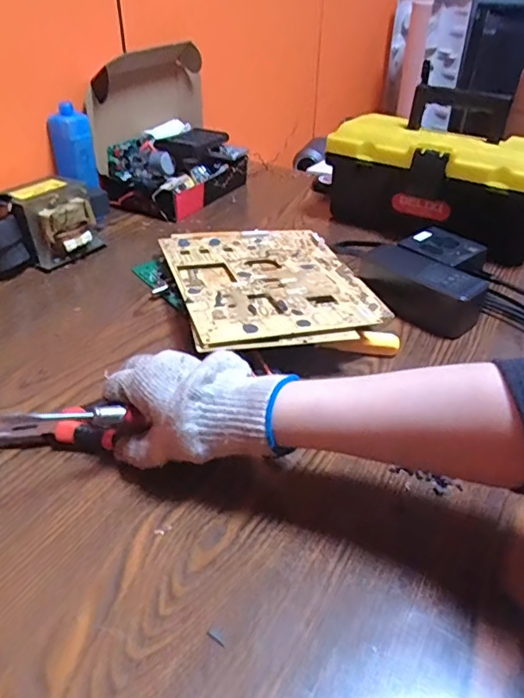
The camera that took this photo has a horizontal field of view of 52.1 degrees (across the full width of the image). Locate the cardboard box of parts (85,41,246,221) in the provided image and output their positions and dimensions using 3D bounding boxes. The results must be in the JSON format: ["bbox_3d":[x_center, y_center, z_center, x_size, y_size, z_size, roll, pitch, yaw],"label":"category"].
[{"bbox_3d":[-0.120,-0.327,0.801,0.205,0.176,0.277,11,37,14],"label":"cardboard box of parts"}]

